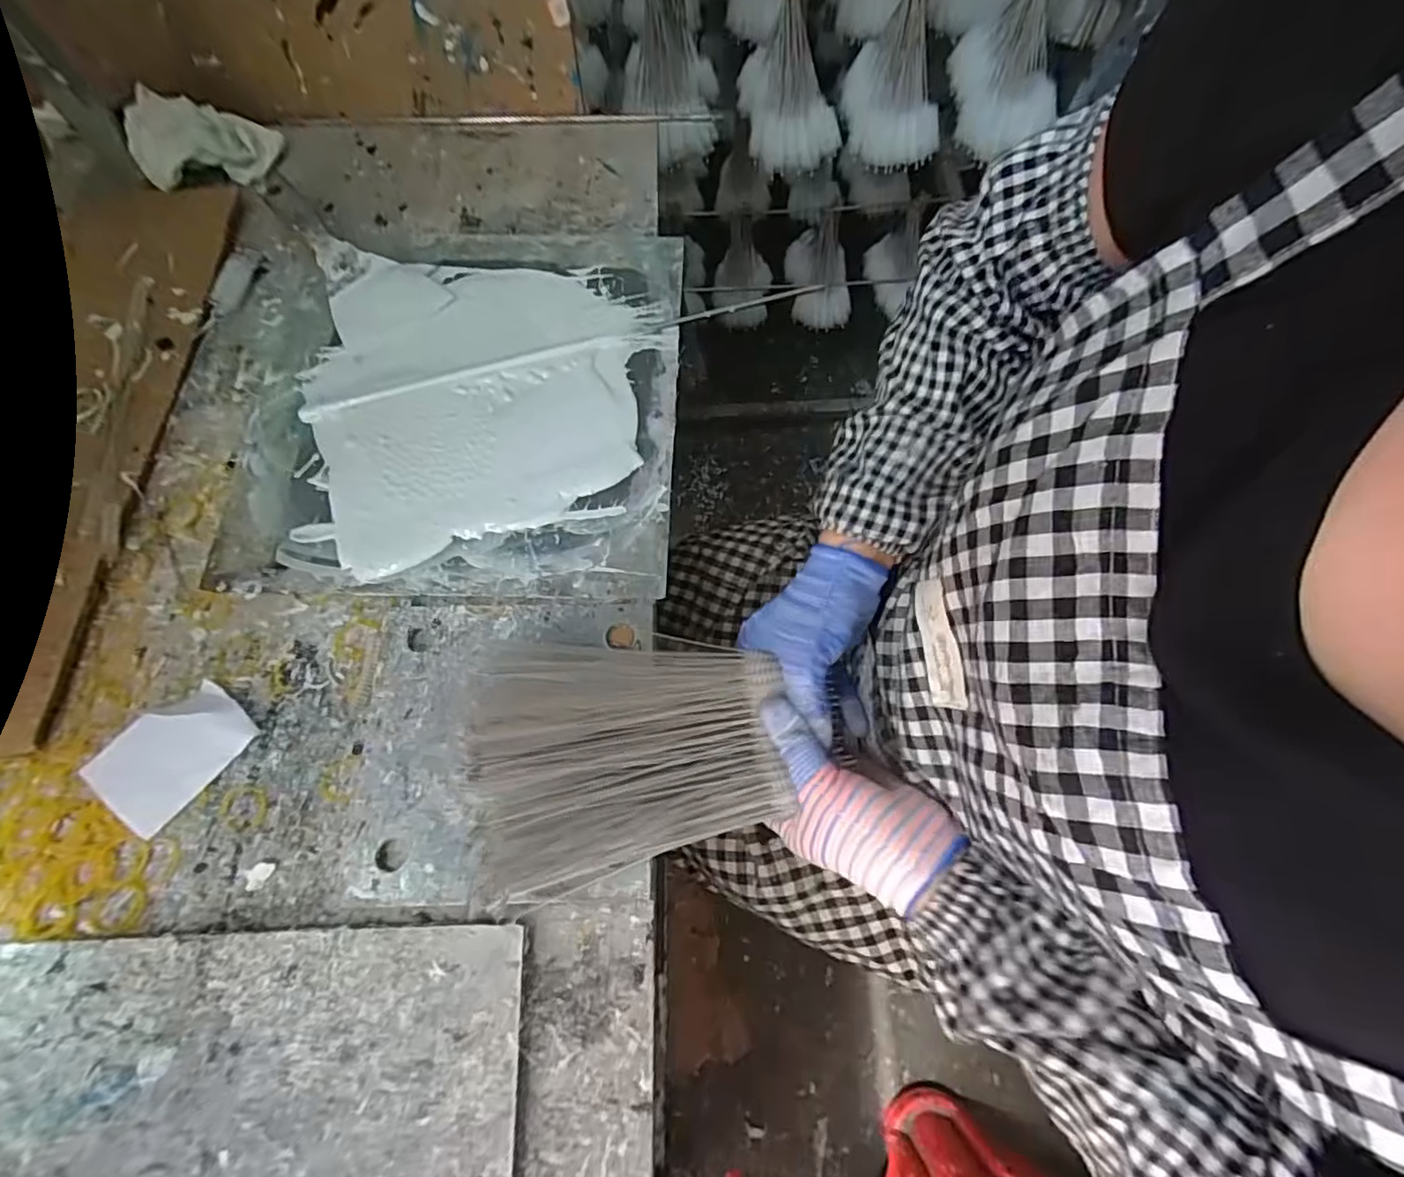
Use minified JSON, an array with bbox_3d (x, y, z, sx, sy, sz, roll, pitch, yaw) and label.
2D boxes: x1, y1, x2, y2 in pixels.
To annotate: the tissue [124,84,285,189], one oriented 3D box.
[{"bbox_3d":[-0.464,-0.422,0.569,0.118,0.060,0.063,-26,73,-12],"label":"tissue"}]

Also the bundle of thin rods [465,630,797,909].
[{"bbox_3d":[-0.047,0.101,0.385,0.189,0.032,0.152,-4,70,-4],"label":"bundle of thin rods"}]

